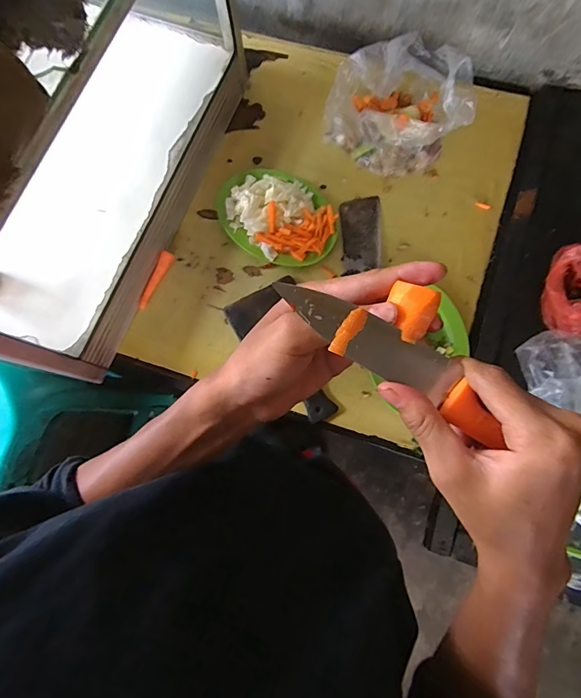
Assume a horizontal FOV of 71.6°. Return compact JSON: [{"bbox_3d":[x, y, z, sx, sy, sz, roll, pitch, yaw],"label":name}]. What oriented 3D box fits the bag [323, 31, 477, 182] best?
[{"bbox_3d":[0.193,-0.466,0.756,0.207,0.129,0.224,-27,80,-4],"label":"bag"}]

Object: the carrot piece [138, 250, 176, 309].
[{"bbox_3d":[-0.252,-0.129,0.757,0.022,0.014,0.115,22,80,5],"label":"carrot piece"}]

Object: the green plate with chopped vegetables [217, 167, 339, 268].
[{"bbox_3d":[-0.029,-0.269,0.791,0.255,0.043,0.179,33,81,7],"label":"green plate with chopped vegetables"}]

